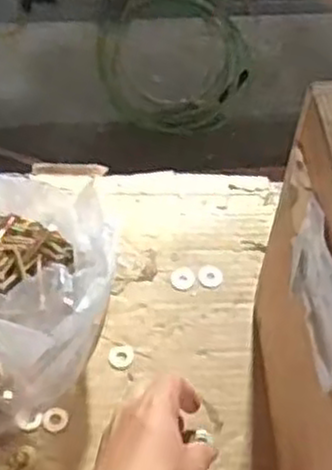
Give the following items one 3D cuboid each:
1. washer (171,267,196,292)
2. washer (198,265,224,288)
[{"bbox_3d":[0.015,0.036,0.640,0.020,0.004,0.024,12,53,6],"label":"washer"},{"bbox_3d":[0.038,0.034,0.643,0.021,0.004,0.023,2,52,-2],"label":"washer"}]

